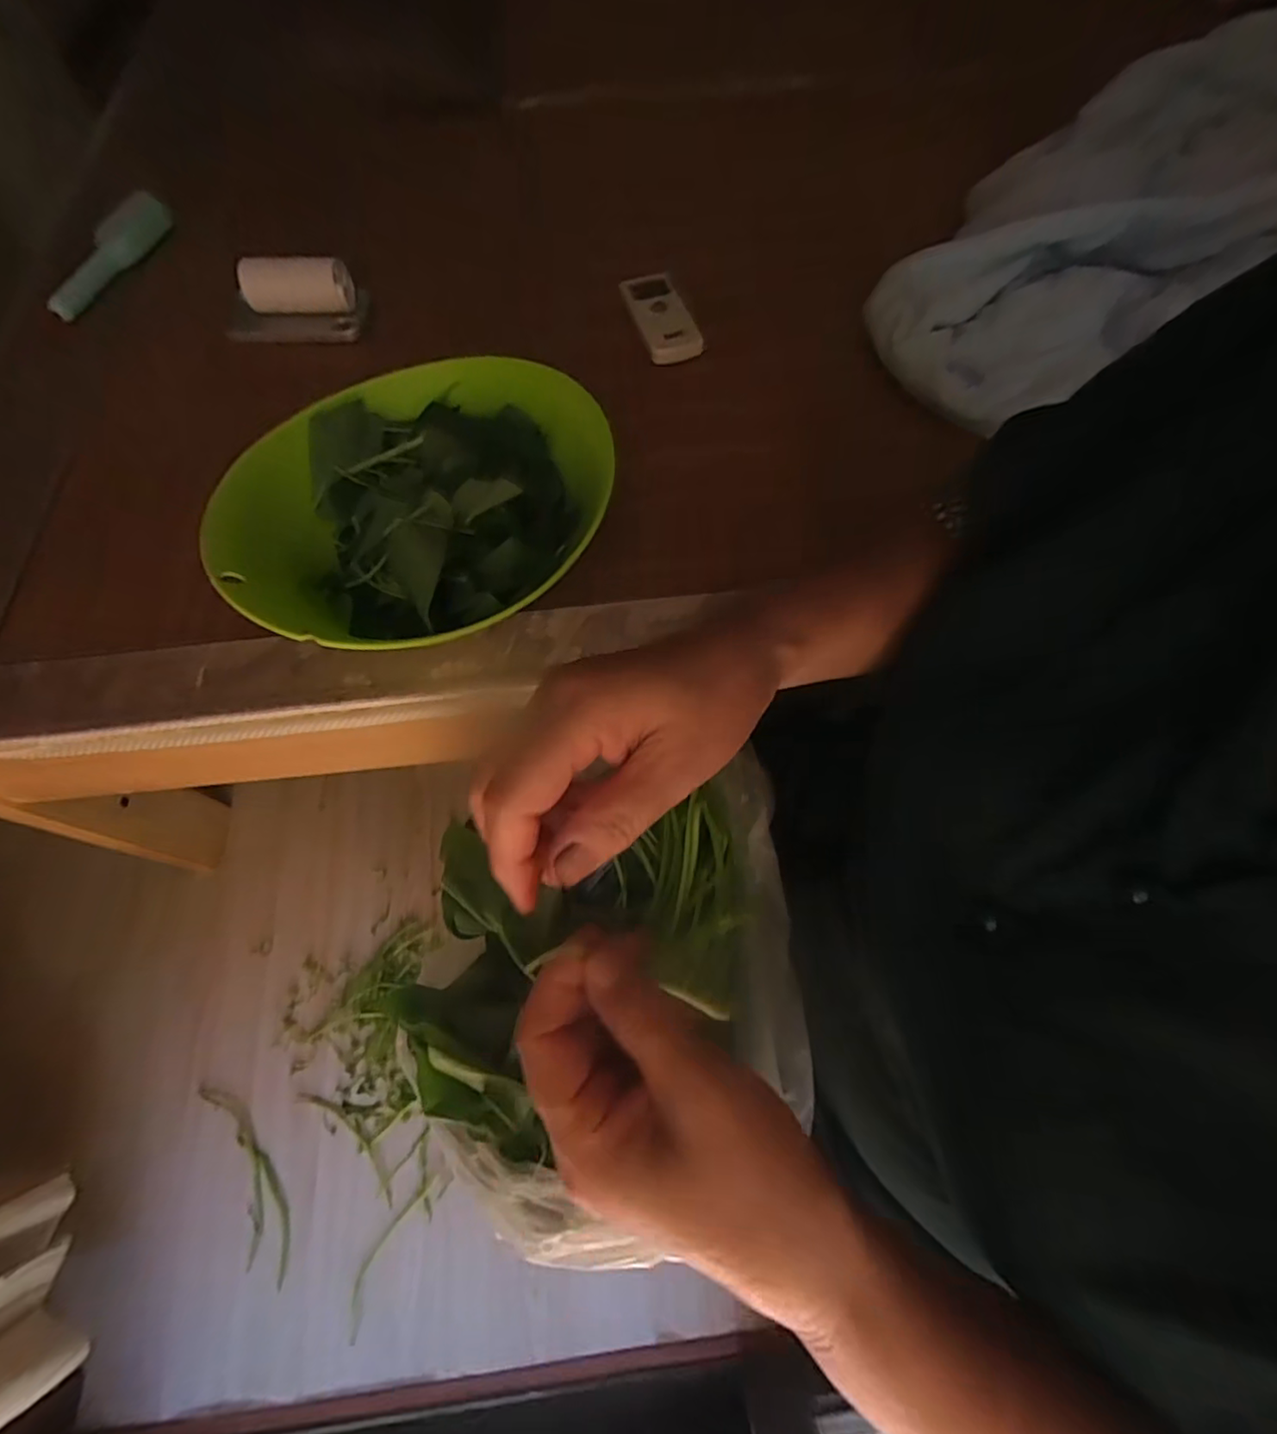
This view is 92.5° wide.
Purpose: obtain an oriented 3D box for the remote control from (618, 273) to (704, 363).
[{"bbox_3d":[0.022,-0.426,0.642,0.055,0.017,0.127,-12,66,-6],"label":"remote control"}]

